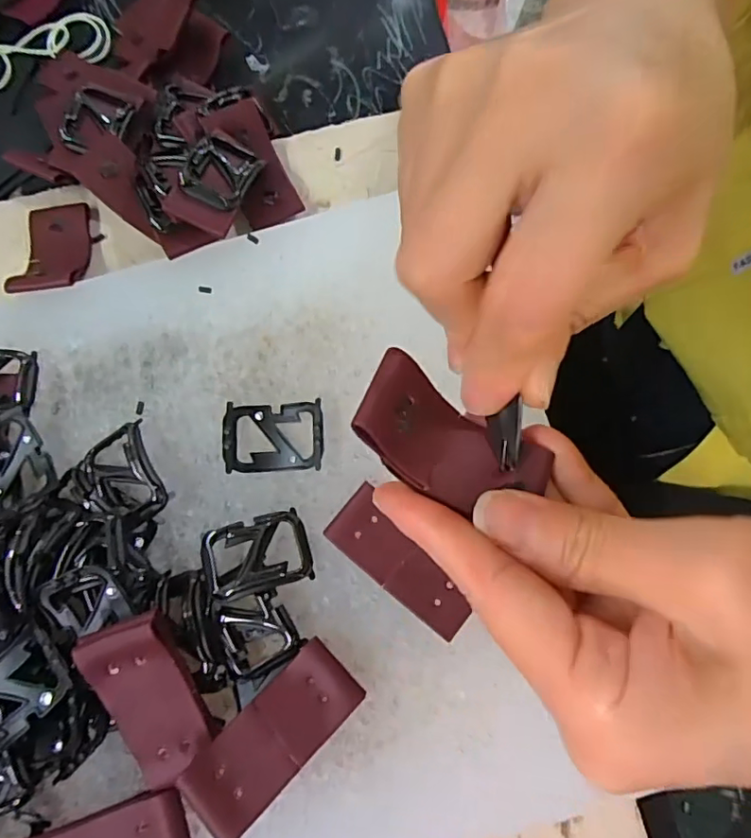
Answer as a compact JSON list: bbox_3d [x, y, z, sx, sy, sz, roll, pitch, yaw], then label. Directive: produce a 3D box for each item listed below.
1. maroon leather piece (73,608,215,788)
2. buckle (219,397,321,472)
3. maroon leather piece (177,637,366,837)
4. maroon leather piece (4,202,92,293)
[{"bbox_3d":[-0.075,0.095,0.184,0.028,0.008,0.058,-18,104,-3],"label":"maroon leather piece"},{"bbox_3d":[-0.041,0.007,0.219,0.039,0.011,0.027,-1,77,0],"label":"buckle"},{"bbox_3d":[-0.034,0.107,0.185,0.027,0.004,0.061,41,69,21],"label":"maroon leather piece"},{"bbox_3d":[-0.150,-0.081,0.250,0.030,0.019,0.054,-11,77,-2],"label":"maroon leather piece"}]

